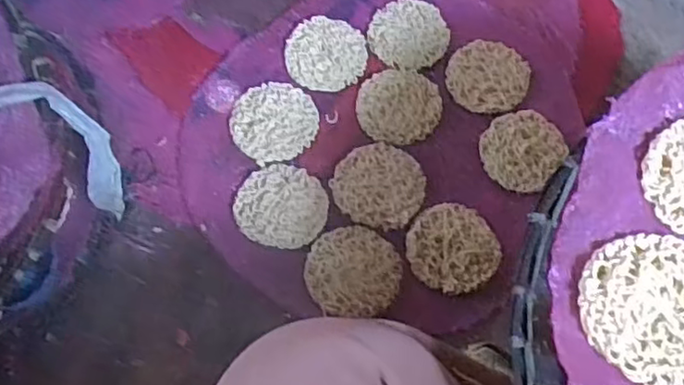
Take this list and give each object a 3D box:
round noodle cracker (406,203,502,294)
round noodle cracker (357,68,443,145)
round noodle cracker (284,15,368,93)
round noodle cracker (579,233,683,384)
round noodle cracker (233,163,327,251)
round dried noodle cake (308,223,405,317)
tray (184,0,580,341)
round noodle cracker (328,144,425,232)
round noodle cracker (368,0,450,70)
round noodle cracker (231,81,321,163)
[{"bbox_3d":[0.093,0.046,0.555,0.074,0.009,0.072,1,64,-1],"label":"round noodle cracker"},{"bbox_3d":[0.052,-0.079,0.599,0.073,0.005,0.072,1,64,-1],"label":"round noodle cracker"},{"bbox_3d":[-0.014,-0.129,0.618,0.072,0.010,0.073,1,64,-1],"label":"round noodle cracker"},{"bbox_3d":[0.155,0.056,0.327,0.074,0.007,0.074,1,64,-1],"label":"round noodle cracker"},{"bbox_3d":[-0.050,0.009,0.561,0.075,0.009,0.073,1,64,-1],"label":"round noodle cracker"},{"bbox_3d":[0.010,0.064,0.547,0.076,0.012,0.072,1,64,-1],"label":"round dried noodle cake"},{"bbox_3d":[0.034,-0.053,0.598,0.307,0.033,0.327,1,64,-1],"label":"tray"},{"bbox_3d":[0.031,-0.008,0.570,0.076,0.004,0.074,1,64,-1],"label":"round noodle cracker"},{"bbox_3d":[0.064,-0.150,0.633,0.072,0.006,0.080,21,65,9],"label":"round noodle cracker"},{"bbox_3d":[-0.059,-0.065,0.591,0.073,0.008,0.075,1,64,-1],"label":"round noodle cracker"}]

